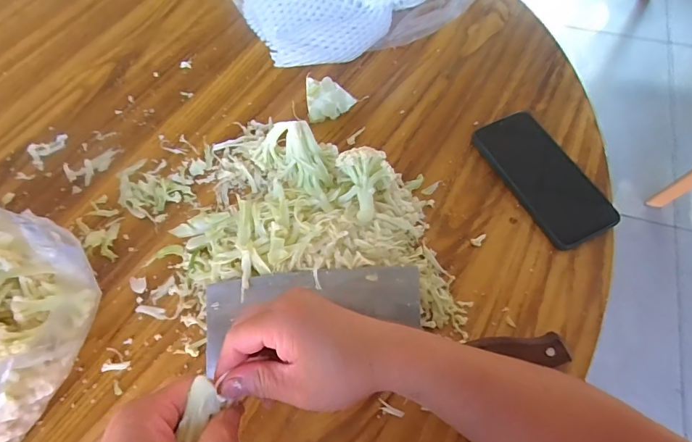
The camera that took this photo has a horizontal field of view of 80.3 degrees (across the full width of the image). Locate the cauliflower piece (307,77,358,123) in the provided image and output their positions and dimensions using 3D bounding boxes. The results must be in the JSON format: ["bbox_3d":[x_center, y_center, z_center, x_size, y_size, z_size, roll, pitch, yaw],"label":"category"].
[{"bbox_3d":[-0.017,-0.138,0.476,0.053,0.045,0.029,-1,64,1],"label":"cauliflower piece"}]

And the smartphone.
[{"bbox_3d":[0.206,-0.050,0.429,0.073,0.013,0.158,-24,65,-8],"label":"smartphone"}]

